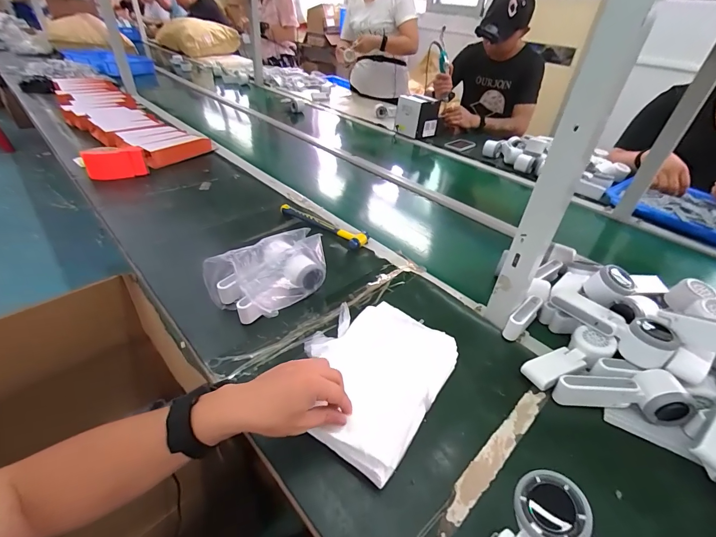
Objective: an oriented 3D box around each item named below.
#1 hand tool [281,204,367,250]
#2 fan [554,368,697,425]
[{"bbox_3d":[-0.091,-0.102,0.822,0.241,0.026,0.052,19,42,23],"label":"hand tool"},{"bbox_3d":[0.365,0.174,0.484,0.169,0.057,0.056,4,38,-1],"label":"fan"}]

